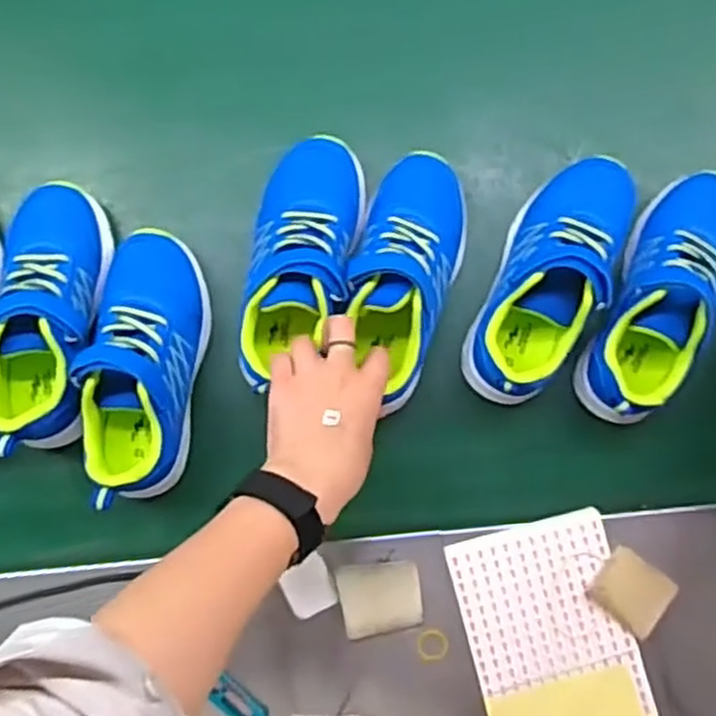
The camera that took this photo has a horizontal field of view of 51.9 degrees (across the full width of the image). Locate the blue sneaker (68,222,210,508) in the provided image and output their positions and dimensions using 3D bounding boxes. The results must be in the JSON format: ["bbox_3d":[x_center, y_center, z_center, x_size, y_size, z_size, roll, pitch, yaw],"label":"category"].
[{"bbox_3d":[-0.166,0.005,0.559,0.079,0.074,0.211,5,87,6],"label":"blue sneaker"}]

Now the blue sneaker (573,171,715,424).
[{"bbox_3d":[0.239,-0.045,0.558,0.083,0.073,0.202,25,89,7],"label":"blue sneaker"}]

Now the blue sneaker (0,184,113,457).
[{"bbox_3d":[-0.242,-0.033,0.569,0.083,0.076,0.206,-4,86,6],"label":"blue sneaker"}]

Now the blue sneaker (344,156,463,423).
[{"bbox_3d":[0.033,-0.063,0.563,0.076,0.080,0.186,19,88,7],"label":"blue sneaker"}]

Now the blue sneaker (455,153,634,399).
[{"bbox_3d":[0.148,-0.063,0.558,0.081,0.072,0.199,24,89,7],"label":"blue sneaker"}]

